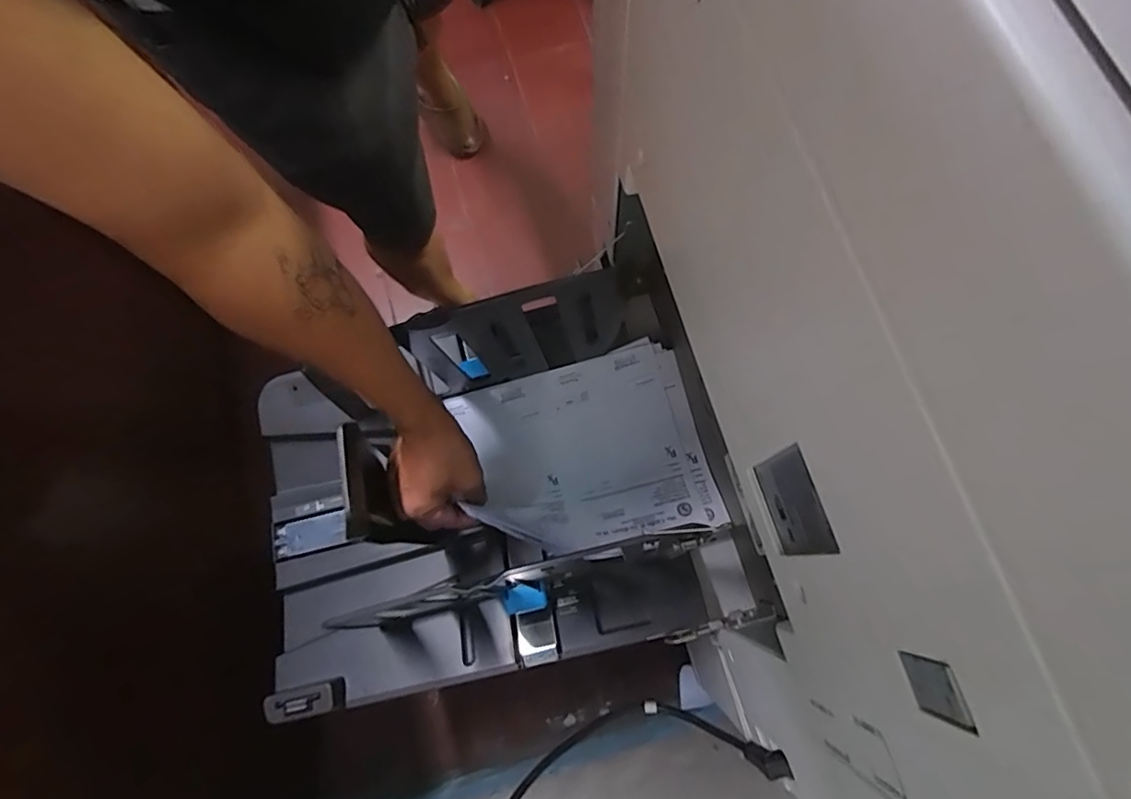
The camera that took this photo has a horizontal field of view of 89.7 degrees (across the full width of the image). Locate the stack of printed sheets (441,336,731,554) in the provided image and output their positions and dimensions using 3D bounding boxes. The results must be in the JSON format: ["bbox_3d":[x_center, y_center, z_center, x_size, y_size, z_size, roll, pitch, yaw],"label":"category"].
[{"bbox_3d":[0.022,0.062,0.633,0.259,0.040,0.220,-17,74,-3],"label":"stack of printed sheets"}]

